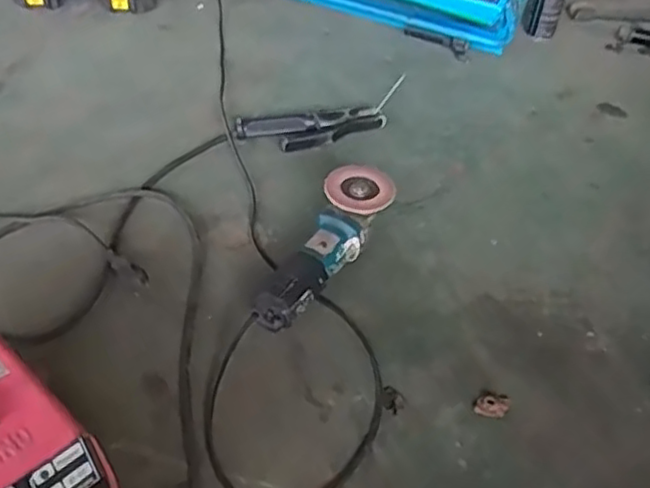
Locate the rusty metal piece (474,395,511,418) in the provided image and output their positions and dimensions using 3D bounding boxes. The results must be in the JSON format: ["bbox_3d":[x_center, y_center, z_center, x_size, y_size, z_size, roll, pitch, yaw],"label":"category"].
[{"bbox_3d":[0.202,0.195,0.819,0.041,0.004,0.029,9,46,4],"label":"rusty metal piece"}]

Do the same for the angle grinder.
[{"bbox_3d":[0.003,0.004,0.934,0.093,0.084,0.279,23,49,17],"label":"angle grinder"}]

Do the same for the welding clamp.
[{"bbox_3d":[-0.020,-0.203,1.185,0.262,0.034,0.092,-13,48,-16],"label":"welding clamp"}]

